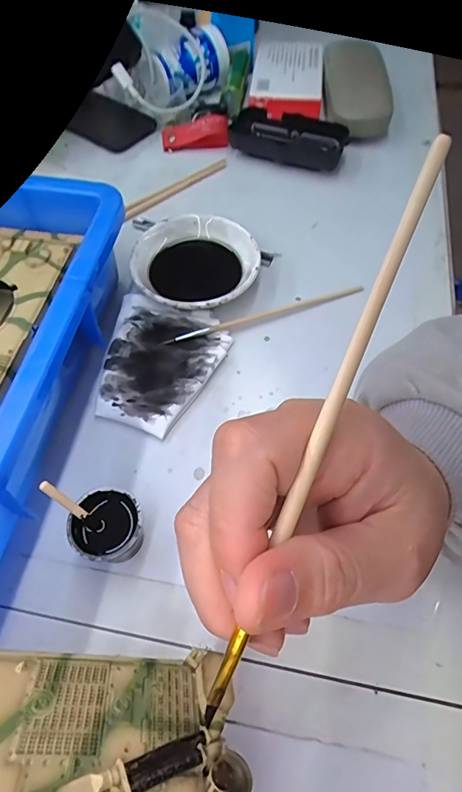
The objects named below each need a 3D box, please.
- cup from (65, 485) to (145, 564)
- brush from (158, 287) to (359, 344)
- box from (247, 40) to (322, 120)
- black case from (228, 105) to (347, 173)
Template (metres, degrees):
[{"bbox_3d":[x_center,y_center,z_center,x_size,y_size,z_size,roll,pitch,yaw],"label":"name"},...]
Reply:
[{"bbox_3d":[-0.066,0.073,0.243,0.034,0.035,0.036,0,60,0],"label":"cup"},{"bbox_3d":[0.029,-0.063,0.333,0.159,0.009,0.008,-19,62,-10],"label":"brush"},{"bbox_3d":[0.058,-0.330,0.465,0.070,0.020,0.119,5,60,3],"label":"box"},{"bbox_3d":[0.054,-0.243,0.425,0.108,0.022,0.059,22,62,12],"label":"black case"}]

